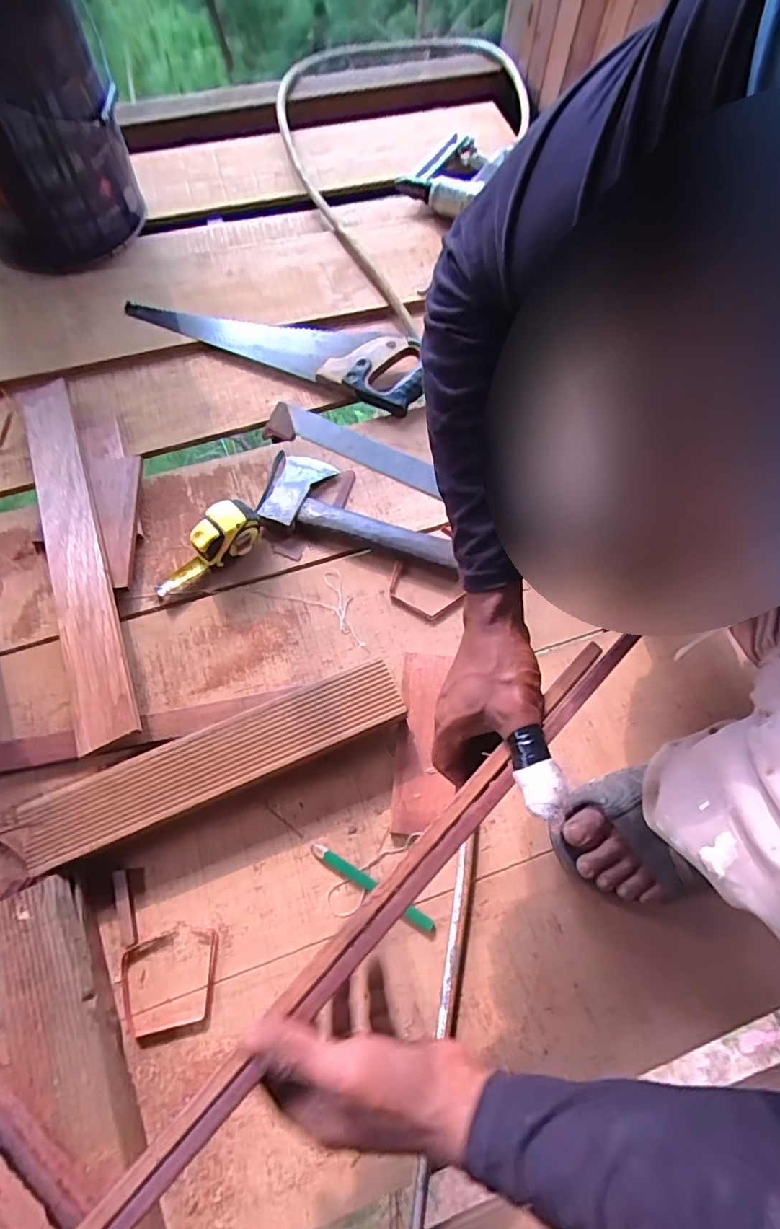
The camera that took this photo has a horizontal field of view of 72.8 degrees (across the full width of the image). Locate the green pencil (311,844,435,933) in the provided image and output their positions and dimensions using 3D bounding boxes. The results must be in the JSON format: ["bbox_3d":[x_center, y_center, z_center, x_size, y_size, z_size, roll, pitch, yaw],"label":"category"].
[{"bbox_3d":[-0.020,0.263,0.513,0.136,0.014,0.012,29,71,10],"label":"green pencil"}]

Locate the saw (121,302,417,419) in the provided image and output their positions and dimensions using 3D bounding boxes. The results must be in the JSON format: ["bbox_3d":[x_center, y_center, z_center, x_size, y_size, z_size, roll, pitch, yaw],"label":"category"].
[{"bbox_3d":[-0.167,-0.411,0.763,0.449,0.035,0.115,24,70,8],"label":"saw"}]

